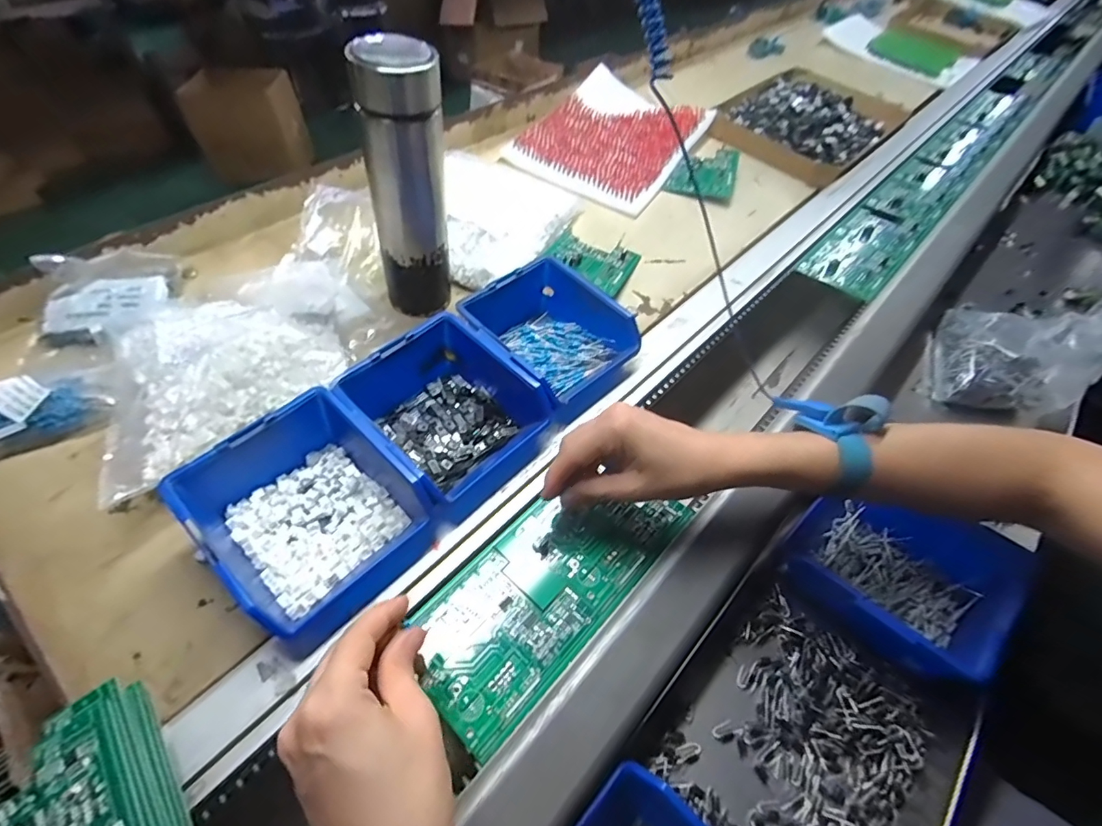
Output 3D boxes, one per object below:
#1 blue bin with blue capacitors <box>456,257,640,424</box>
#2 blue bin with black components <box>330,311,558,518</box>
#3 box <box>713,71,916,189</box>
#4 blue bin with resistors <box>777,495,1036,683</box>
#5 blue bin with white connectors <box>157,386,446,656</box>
[{"bbox_3d":[-0.002,-0.074,0.455,0.143,0.058,0.125,33,57,21],"label":"blue bin with blue capacitors"},{"bbox_3d":[-0.087,-0.008,0.395,0.140,0.054,0.119,35,58,22],"label":"blue bin with black components"},{"bbox_3d":[0.435,-0.488,0.830,0.232,0.045,0.349,38,59,24],"label":"box"},{"bbox_3d":[0.253,0.116,0.372,0.131,0.064,0.127,-32,60,-25],"label":"blue bin with resistors"},{"bbox_3d":[-0.165,0.062,0.338,0.144,0.059,0.118,36,58,23],"label":"blue bin with white connectors"}]

